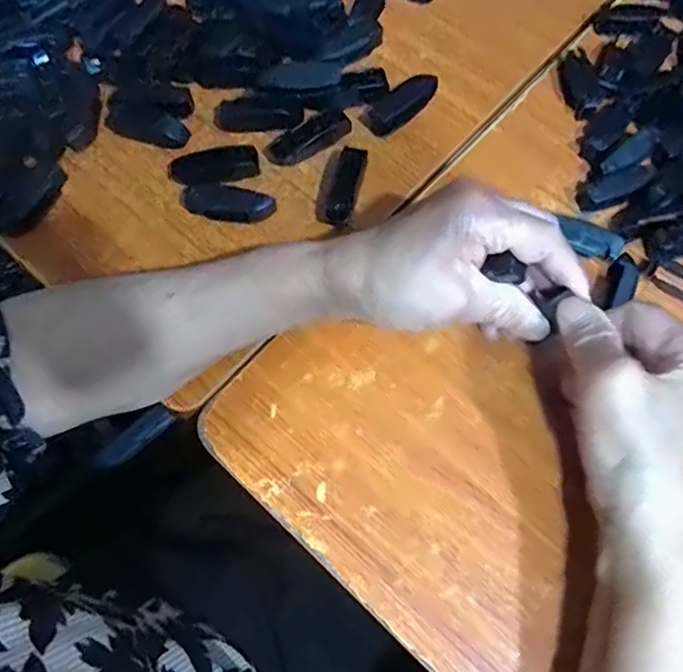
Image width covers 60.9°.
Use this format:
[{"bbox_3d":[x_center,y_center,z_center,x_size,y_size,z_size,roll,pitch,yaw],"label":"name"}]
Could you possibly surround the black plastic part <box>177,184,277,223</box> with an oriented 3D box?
[{"bbox_3d":[-0.073,-0.087,0.370,0.062,0.013,0.022,12,70,5],"label":"black plastic part"}]

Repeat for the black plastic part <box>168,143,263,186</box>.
[{"bbox_3d":[-0.084,-0.110,0.379,0.059,0.009,0.023,-7,70,-2],"label":"black plastic part"}]

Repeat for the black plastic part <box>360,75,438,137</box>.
[{"bbox_3d":[0.040,-0.158,0.395,0.057,0.011,0.022,-38,74,-13],"label":"black plastic part"}]

